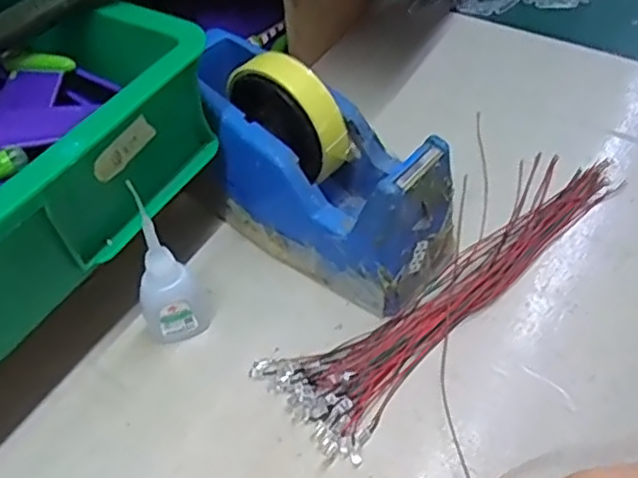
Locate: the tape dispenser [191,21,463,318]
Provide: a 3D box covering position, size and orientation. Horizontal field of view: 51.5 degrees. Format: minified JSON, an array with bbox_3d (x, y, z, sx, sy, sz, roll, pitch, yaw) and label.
[{"bbox_3d":[-0.006,-0.052,0.406,0.184,0.099,0.077,30,55,26],"label":"tape dispenser"}]

